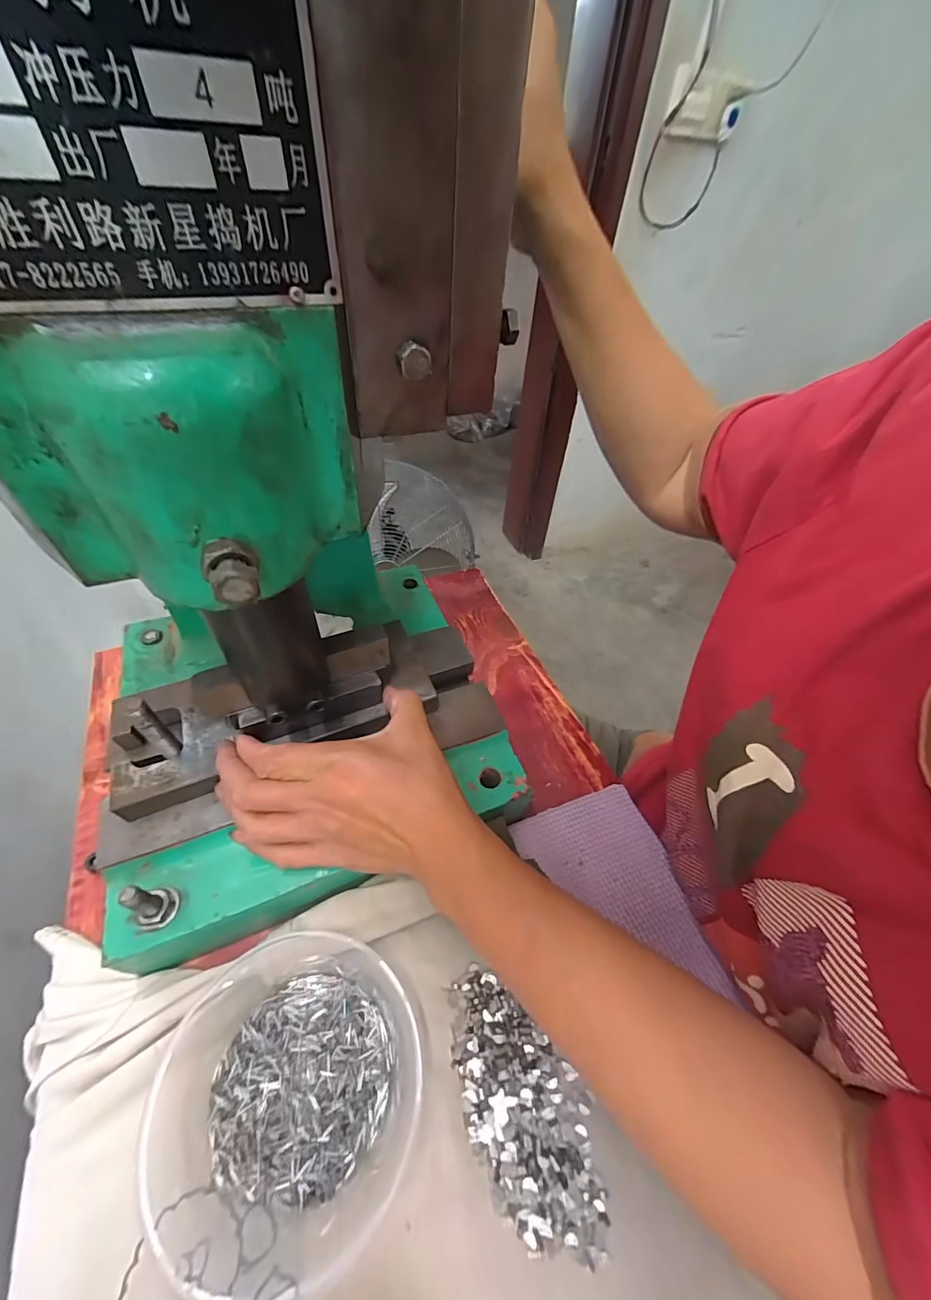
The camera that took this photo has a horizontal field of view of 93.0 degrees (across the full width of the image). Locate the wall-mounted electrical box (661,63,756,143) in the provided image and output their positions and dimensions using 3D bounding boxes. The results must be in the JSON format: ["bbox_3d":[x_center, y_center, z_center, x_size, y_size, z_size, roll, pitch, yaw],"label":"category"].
[{"bbox_3d":[0.495,-1.121,0.907,0.167,0.088,0.017,-8,50,-12],"label":"wall-mounted electrical box"}]

